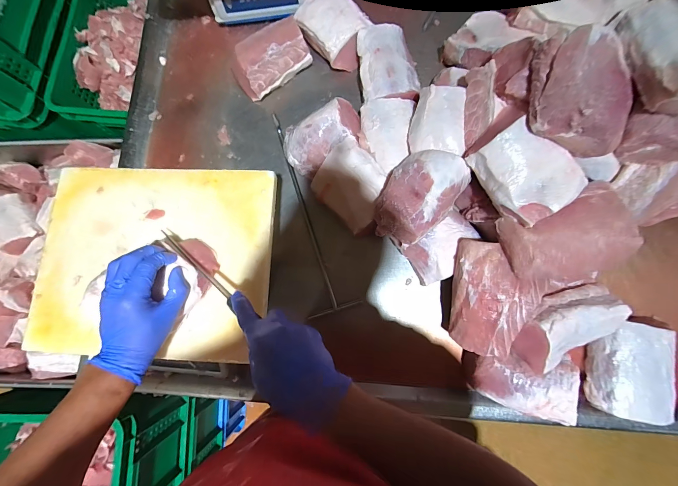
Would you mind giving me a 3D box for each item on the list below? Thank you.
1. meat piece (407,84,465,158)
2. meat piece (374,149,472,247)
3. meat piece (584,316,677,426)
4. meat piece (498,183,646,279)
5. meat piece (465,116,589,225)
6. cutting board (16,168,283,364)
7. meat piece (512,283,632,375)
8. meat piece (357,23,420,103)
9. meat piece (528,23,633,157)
[{"bbox_3d":[0.179,-0.223,0.528,0.091,0.040,0.123,5,81,4],"label":"meat piece"},{"bbox_3d":[0.140,-0.084,0.512,0.116,0.073,0.167,36,84,8],"label":"meat piece"},{"bbox_3d":[0.487,0.203,0.487,0.108,0.047,0.166,12,82,5],"label":"meat piece"},{"bbox_3d":[0.358,-0.008,0.457,0.186,0.074,0.126,-18,80,0],"label":"meat piece"},{"bbox_3d":[0.297,-0.111,0.458,0.116,0.061,0.142,-28,80,-2],"label":"meat piece"},{"bbox_3d":[-0.294,0.028,0.479,0.367,0.036,0.300,2,81,4],"label":"cutting board"},{"bbox_3d":[0.372,0.135,0.474,0.172,0.059,0.107,-29,80,-2],"label":"meat piece"},{"bbox_3d":[0.102,-0.366,0.613,0.119,0.057,0.154,-4,81,3],"label":"meat piece"},{"bbox_3d":[0.345,-0.214,0.420,0.127,0.072,0.146,11,82,5],"label":"meat piece"}]

